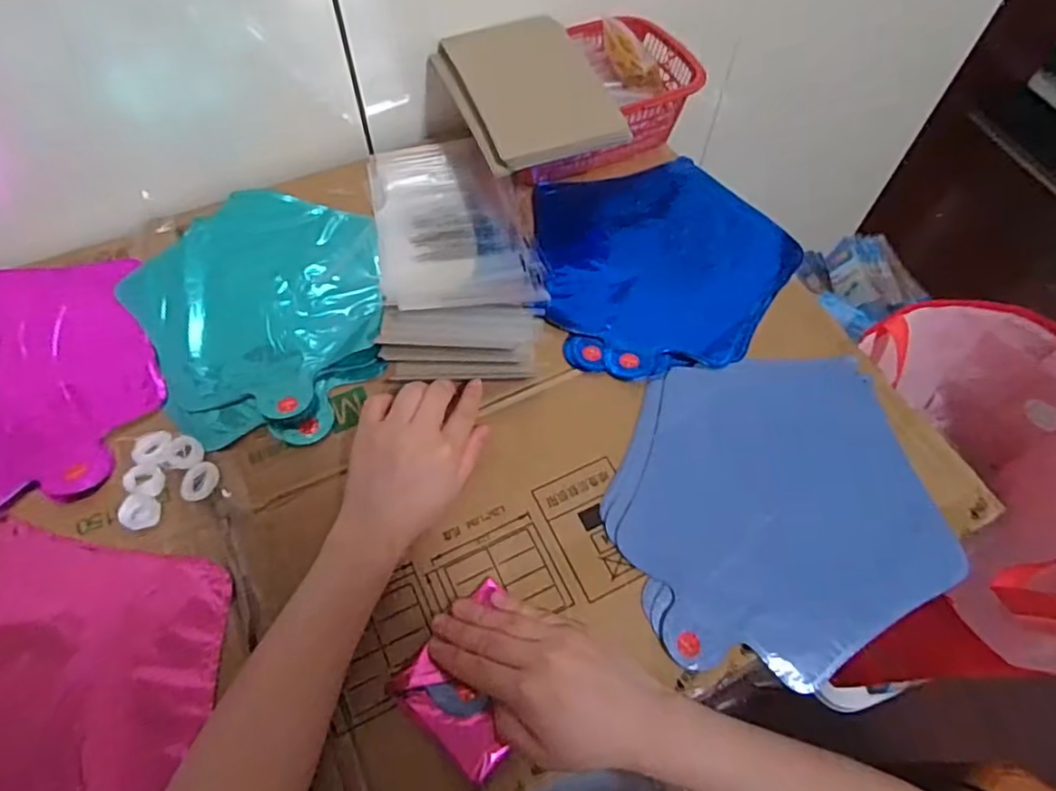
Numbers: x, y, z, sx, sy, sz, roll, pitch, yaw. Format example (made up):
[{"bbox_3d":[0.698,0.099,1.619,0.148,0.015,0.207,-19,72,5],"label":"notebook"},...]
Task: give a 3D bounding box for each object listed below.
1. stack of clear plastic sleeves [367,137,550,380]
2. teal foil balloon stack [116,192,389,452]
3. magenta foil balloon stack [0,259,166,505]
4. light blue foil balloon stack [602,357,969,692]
[{"bbox_3d":[-0.070,-0.148,0.603,0.139,0.030,0.332,-8,55,-7],"label":"stack of clear plastic sleeves"},{"bbox_3d":[-0.220,-0.082,0.552,0.203,0.010,0.268,-29,64,-17],"label":"teal foil balloon stack"},{"bbox_3d":[-0.416,-0.012,0.517,0.230,0.016,0.235,-10,60,-8],"label":"magenta foil balloon stack"},{"bbox_3d":[0.179,0.078,0.475,0.232,0.023,0.224,-12,60,-9],"label":"light blue foil balloon stack"}]

